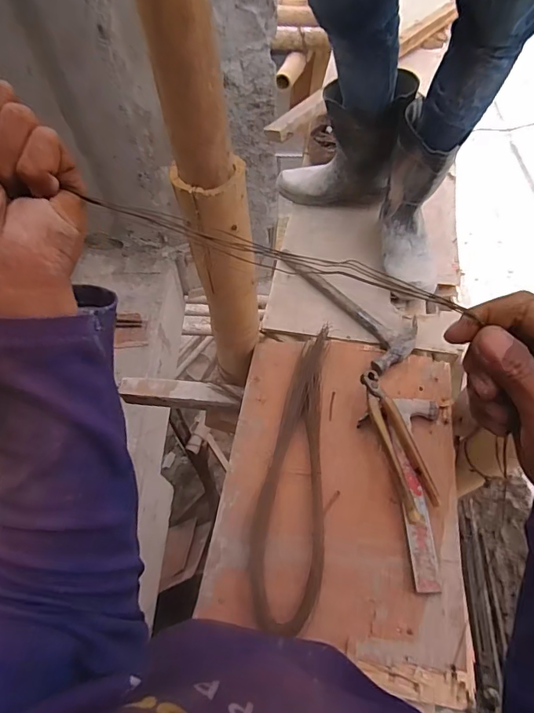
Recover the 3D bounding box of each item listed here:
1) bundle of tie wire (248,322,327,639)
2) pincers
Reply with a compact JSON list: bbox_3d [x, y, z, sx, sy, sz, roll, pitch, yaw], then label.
[{"bbox_3d":[0.039,0.157,0.692,0.096,0.028,0.444,4,61,4],"label":"bundle of tie wire"},{"bbox_3d":[0.193,0.126,0.690,0.046,0.017,0.232,-12,59,-7],"label":"pincers"}]

